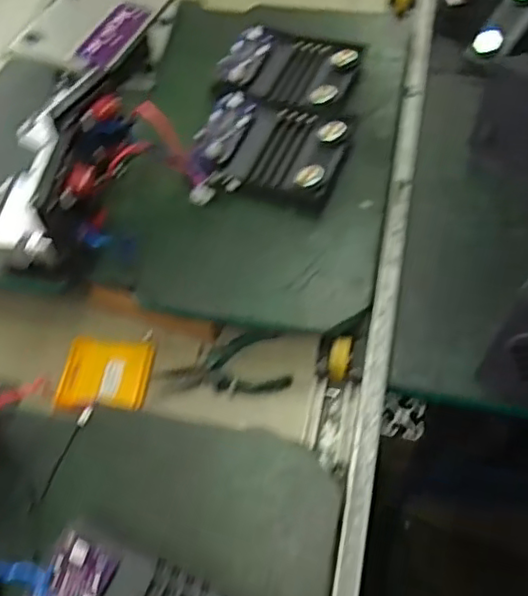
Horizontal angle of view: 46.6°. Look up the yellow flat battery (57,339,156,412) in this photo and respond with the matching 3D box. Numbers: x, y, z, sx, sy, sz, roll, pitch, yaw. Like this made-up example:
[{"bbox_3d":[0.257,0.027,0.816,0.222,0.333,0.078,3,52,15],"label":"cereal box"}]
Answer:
[{"bbox_3d":[-0.181,0.089,0.711,0.101,0.017,0.086,3,56,6],"label":"yellow flat battery"}]

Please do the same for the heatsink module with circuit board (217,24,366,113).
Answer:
[{"bbox_3d":[0.040,-0.331,0.876,0.174,0.045,0.153,17,59,14],"label":"heatsink module with circuit board"}]

